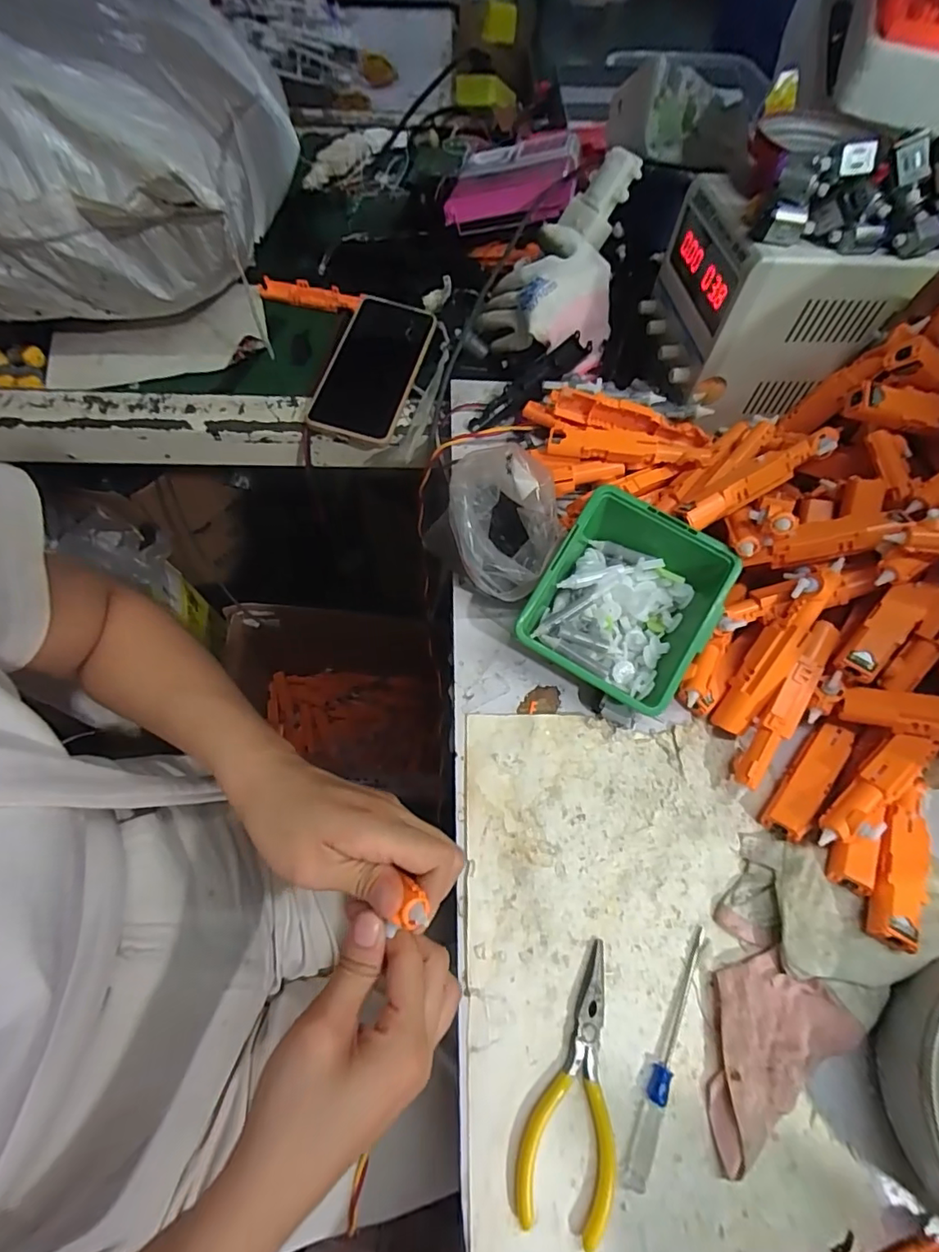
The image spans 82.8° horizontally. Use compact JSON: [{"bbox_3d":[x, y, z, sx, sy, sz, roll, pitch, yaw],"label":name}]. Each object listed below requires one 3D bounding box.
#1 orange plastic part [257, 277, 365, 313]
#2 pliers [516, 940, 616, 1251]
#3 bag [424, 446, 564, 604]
[{"bbox_3d":[-0.171,-0.357,0.573,0.112,0.018,0.024,13,64,3],"label":"orange plastic part"},{"bbox_3d":[0.062,0.246,0.287,0.048,0.007,0.128,17,64,5],"label":"pliers"},{"bbox_3d":[0.020,-0.071,0.384,0.096,0.079,0.086,36,70,12],"label":"bag"}]

